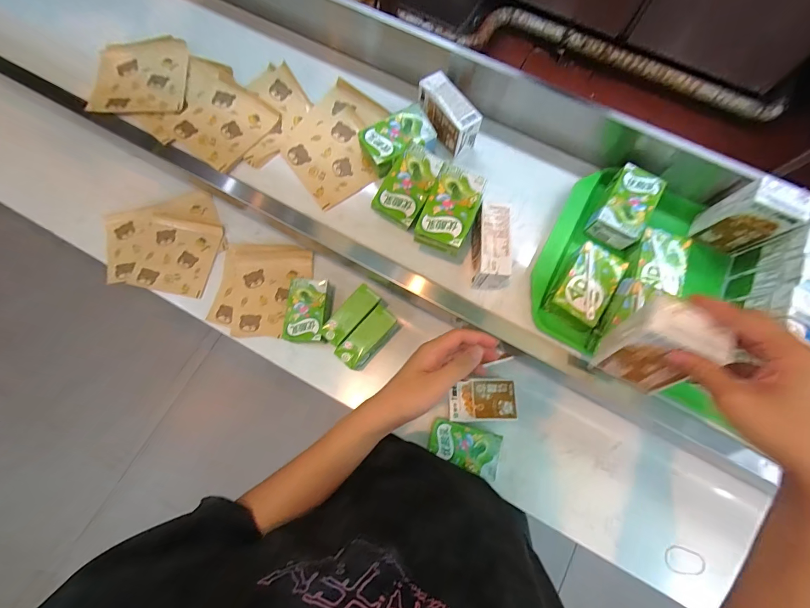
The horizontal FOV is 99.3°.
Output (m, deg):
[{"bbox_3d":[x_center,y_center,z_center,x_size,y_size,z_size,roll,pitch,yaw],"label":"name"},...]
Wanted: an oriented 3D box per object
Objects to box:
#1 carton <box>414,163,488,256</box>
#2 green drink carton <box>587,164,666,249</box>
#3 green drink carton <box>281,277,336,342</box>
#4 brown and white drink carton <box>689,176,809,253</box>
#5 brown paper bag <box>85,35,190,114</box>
[{"bbox_3d":[0.061,-0.125,0.465,0.064,0.038,0.110,23,77,6],"label":"carton"},{"bbox_3d":[0.326,-0.143,0.511,0.066,0.041,0.106,31,78,8],"label":"green drink carton"},{"bbox_3d":[-0.165,0.010,0.601,0.069,0.043,0.109,6,76,2],"label":"green drink carton"},{"bbox_3d":[0.466,-0.119,0.469,0.069,0.100,0.046,23,77,6],"label":"brown and white drink carton"},{"bbox_3d":[-0.479,-0.412,0.625,0.172,0.016,0.171,-1,76,0],"label":"brown paper bag"}]

